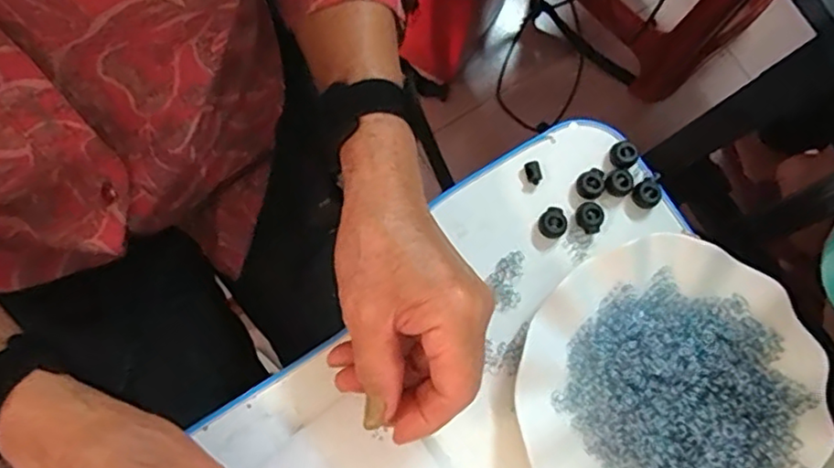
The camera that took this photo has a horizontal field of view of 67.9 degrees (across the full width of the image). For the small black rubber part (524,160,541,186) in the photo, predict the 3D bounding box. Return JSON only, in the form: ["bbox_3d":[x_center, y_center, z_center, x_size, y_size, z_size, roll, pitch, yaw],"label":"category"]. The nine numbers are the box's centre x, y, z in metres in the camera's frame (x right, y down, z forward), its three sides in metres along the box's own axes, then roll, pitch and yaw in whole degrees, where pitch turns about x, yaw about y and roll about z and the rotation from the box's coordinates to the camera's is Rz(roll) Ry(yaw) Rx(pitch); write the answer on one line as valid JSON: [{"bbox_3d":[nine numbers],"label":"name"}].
[{"bbox_3d":[0.075,-0.040,0.400,0.010,0.006,0.016,-9,81,-5],"label":"small black rubber part"}]

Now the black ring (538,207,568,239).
[{"bbox_3d":[0.086,-0.007,0.392,0.017,0.009,0.017,1,80,-3],"label":"black ring"}]

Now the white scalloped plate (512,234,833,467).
[{"bbox_3d":[0.151,0.097,0.363,0.176,0.025,0.177,1,80,-3],"label":"white scalloped plate"}]

